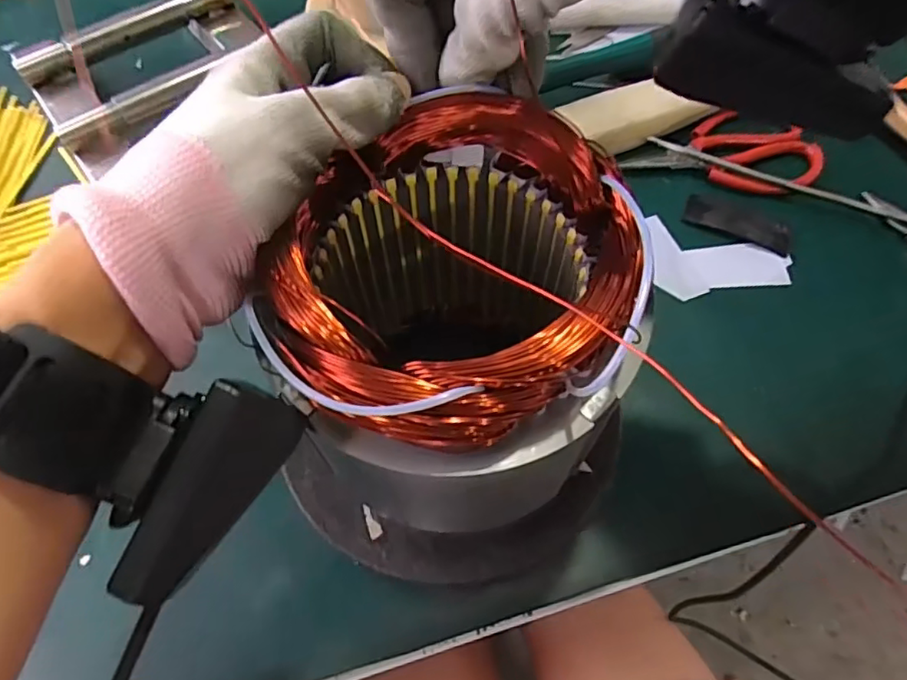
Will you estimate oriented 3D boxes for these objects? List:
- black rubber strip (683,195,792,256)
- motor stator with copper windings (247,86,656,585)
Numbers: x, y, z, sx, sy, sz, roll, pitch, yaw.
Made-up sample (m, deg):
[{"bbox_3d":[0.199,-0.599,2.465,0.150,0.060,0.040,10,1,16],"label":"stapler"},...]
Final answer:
[{"bbox_3d":[0.199,-0.081,0.420,0.072,0.009,0.025,26,65,15],"label":"black rubber strip"},{"bbox_3d":[-0.003,0.021,0.269,0.149,0.171,0.153,-1,61,1],"label":"motor stator with copper windings"}]

